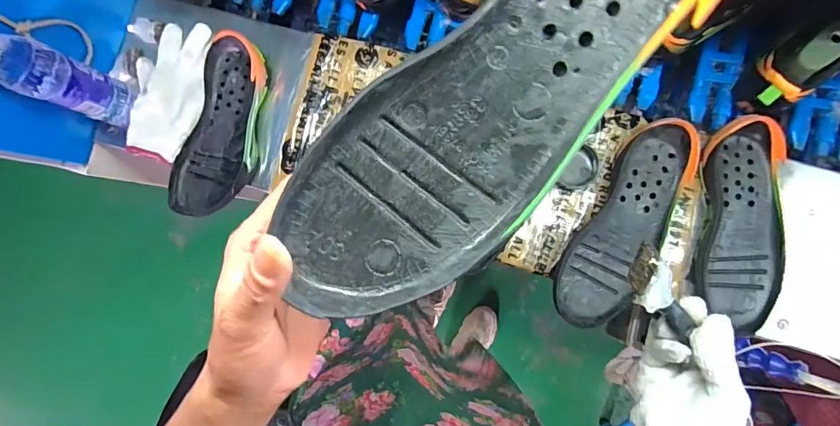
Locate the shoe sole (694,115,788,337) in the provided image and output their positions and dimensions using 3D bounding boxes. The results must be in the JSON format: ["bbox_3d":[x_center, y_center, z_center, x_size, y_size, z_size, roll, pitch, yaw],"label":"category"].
[{"bbox_3d":[0.407,0.015,0.553,0.091,0.048,0.252,4,83,3],"label":"shoe sole"}]

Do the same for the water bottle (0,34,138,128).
[{"bbox_3d":[-0.438,-0.163,0.544,0.054,0.227,0.066,25,85,5],"label":"water bottle"}]

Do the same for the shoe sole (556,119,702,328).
[{"bbox_3d":[0.261,0.017,0.568,0.094,0.048,0.279,29,85,6],"label":"shoe sole"}]

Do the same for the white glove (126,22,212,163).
[{"bbox_3d":[-0.356,-0.174,0.625,0.102,0.024,0.195,0,83,3],"label":"white glove"}]

